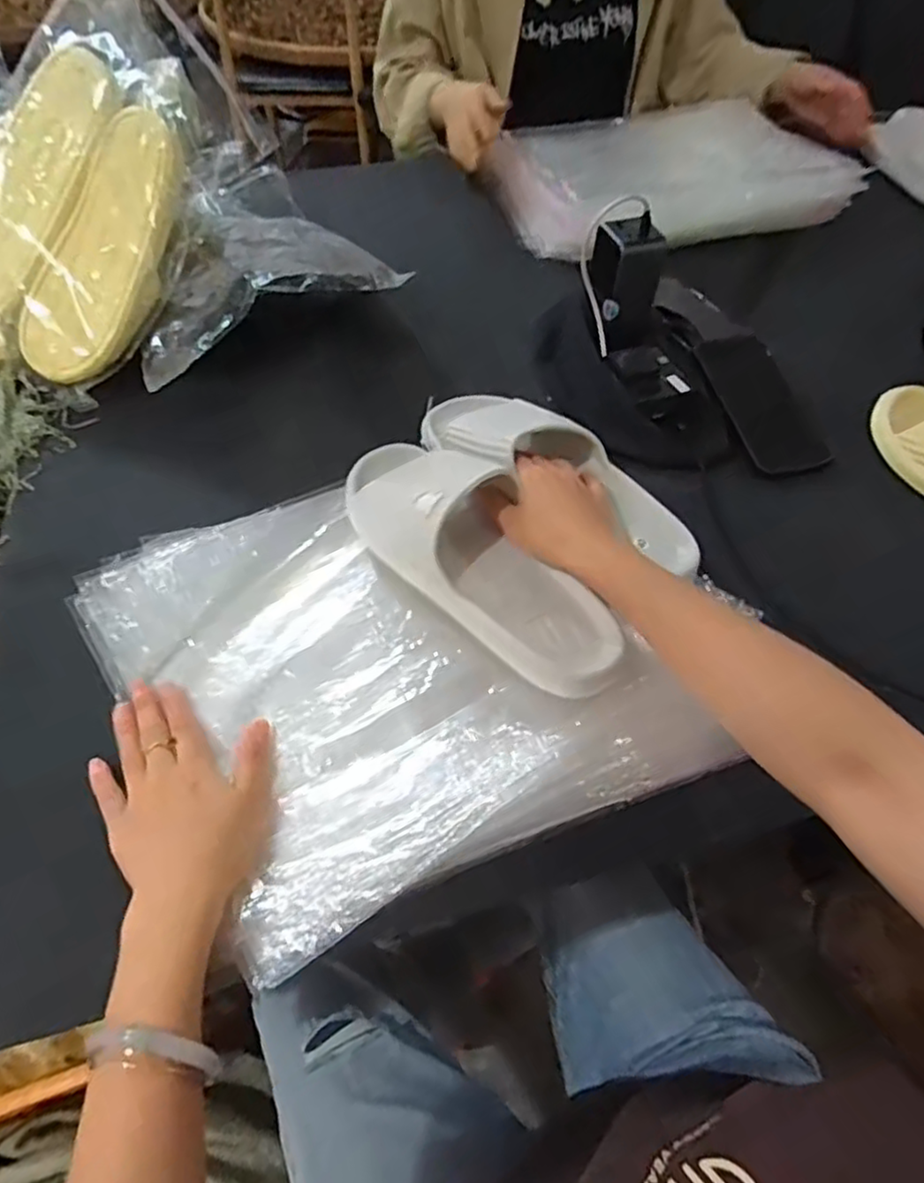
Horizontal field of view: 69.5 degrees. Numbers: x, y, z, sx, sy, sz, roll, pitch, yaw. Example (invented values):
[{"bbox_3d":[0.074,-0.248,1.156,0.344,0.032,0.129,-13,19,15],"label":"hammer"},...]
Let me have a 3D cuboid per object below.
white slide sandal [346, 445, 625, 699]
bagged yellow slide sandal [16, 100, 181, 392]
[{"bbox_3d":[0.010,-0.034,0.493,0.106,0.066,0.265,-36,68,-22],"label":"white slide sandal"},{"bbox_3d":[-0.332,-0.311,0.616,0.103,0.055,0.254,38,105,2],"label":"bagged yellow slide sandal"}]

